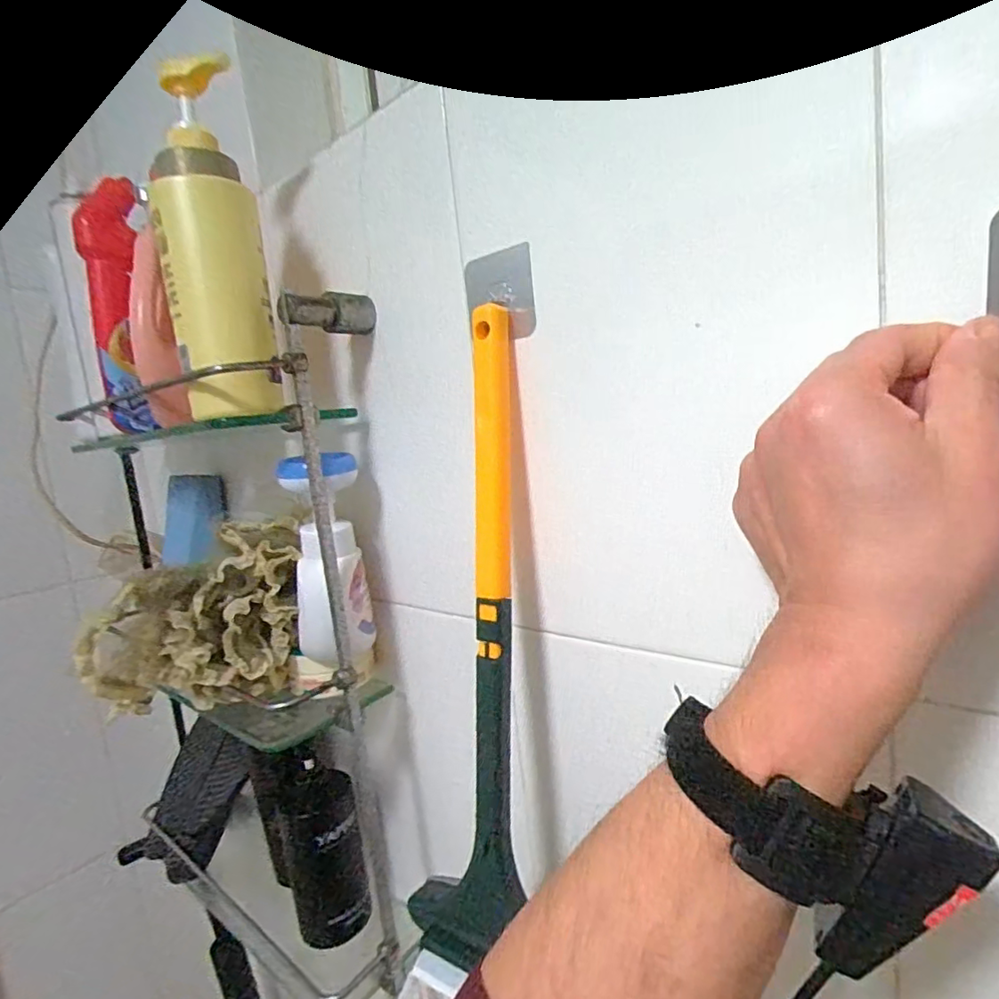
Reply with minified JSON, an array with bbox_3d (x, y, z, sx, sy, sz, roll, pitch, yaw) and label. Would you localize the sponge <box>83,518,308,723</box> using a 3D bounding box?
[{"bbox_3d":[-0.264,0.106,0.499,0.163,0.150,0.124,-12,9,-35],"label":"sponge"}]

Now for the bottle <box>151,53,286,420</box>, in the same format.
[{"bbox_3d":[-0.218,-0.190,0.429,0.052,0.248,0.060,-3,8,23],"label":"bottle"}]

